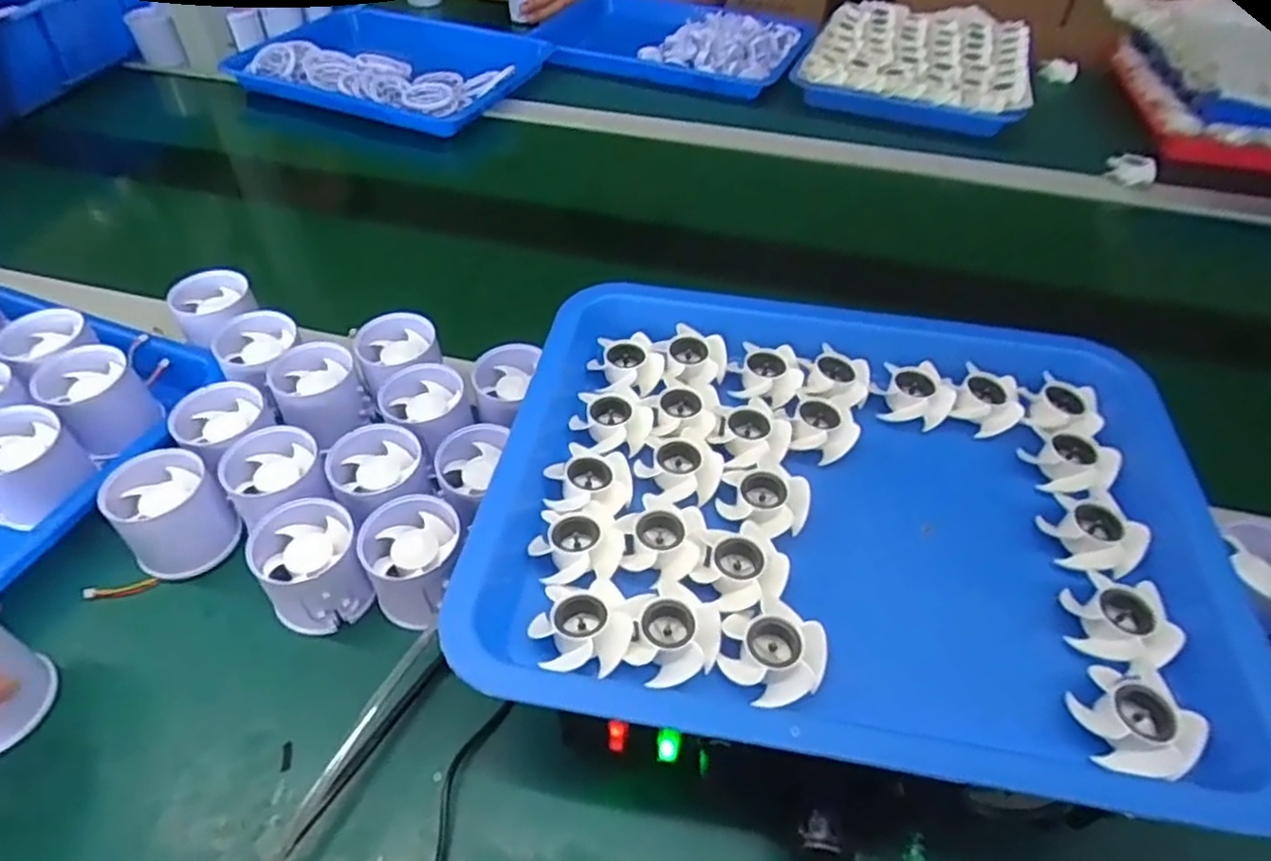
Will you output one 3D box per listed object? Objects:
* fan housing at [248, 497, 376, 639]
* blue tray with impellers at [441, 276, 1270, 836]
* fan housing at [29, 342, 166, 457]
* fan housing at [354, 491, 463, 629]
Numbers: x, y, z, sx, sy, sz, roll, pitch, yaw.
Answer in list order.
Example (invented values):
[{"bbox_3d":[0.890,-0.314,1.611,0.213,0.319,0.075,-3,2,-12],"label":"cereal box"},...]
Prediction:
[{"bbox_3d":[-0.171,0.070,0.385,0.051,0.042,0.058,-26,52,-25],"label":"fan housing"},{"bbox_3d":[0.103,0.031,0.364,0.335,0.041,0.272,9,46,6],"label":"blue tray with impellers"},{"bbox_3d":[-0.342,-0.021,0.462,0.053,0.046,0.059,-35,57,-30],"label":"fan housing"},{"bbox_3d":[-0.117,0.073,0.389,0.050,0.056,0.051,-8,47,-10],"label":"fan housing"}]

